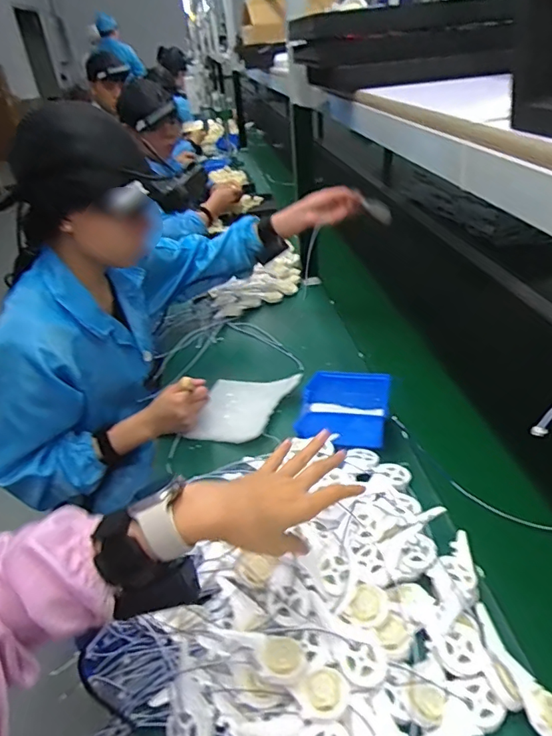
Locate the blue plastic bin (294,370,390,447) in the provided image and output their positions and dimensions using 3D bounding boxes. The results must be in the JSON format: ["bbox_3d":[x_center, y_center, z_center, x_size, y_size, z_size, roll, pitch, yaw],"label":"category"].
[{"bbox_3d":[0.104,0.062,0.772,0.138,0.050,0.125,2,34,14],"label":"blue plastic bin"}]

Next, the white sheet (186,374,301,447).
[{"bbox_3d":[-0.054,0.067,0.851,0.154,0.031,0.157,7,36,20],"label":"white sheet"}]

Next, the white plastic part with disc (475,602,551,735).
[{"bbox_3d":[0.227,0.278,0.466,0.038,0.018,0.129,-12,33,-7],"label":"white plastic part with disc"}]

